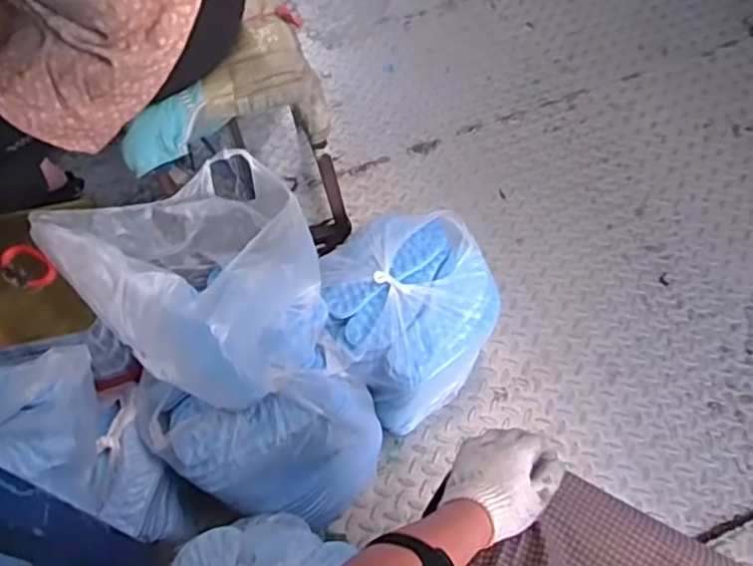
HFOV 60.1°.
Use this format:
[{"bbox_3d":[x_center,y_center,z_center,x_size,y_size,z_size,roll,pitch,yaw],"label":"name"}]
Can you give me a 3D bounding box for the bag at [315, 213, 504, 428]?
[{"bbox_3d":[0.050,0.074,1.124,0.281,0.252,0.288,15,59,13],"label":"bag"}]

